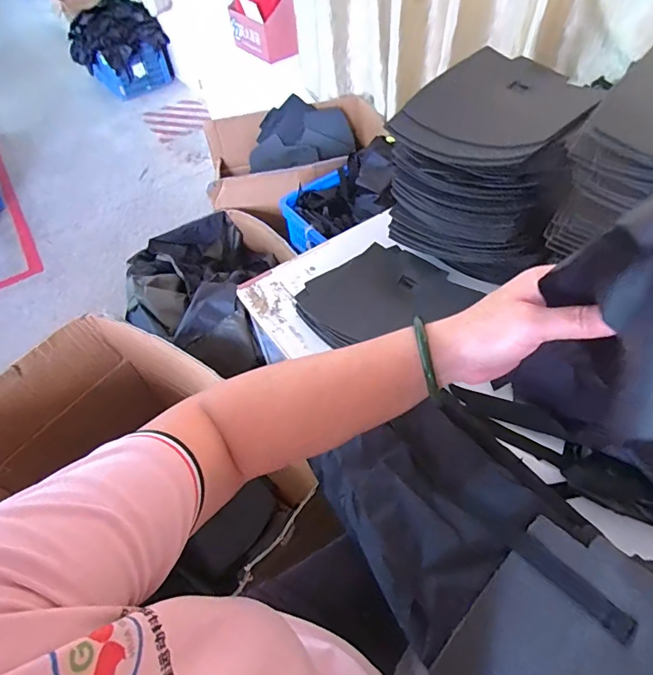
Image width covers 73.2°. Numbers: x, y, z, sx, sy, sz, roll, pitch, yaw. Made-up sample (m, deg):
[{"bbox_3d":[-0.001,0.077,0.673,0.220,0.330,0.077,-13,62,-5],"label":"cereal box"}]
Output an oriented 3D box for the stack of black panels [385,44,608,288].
[{"bbox_3d":[0.247,-0.267,0.686,0.242,0.213,0.215,32,61,27],"label":"stack of black panels"}]

